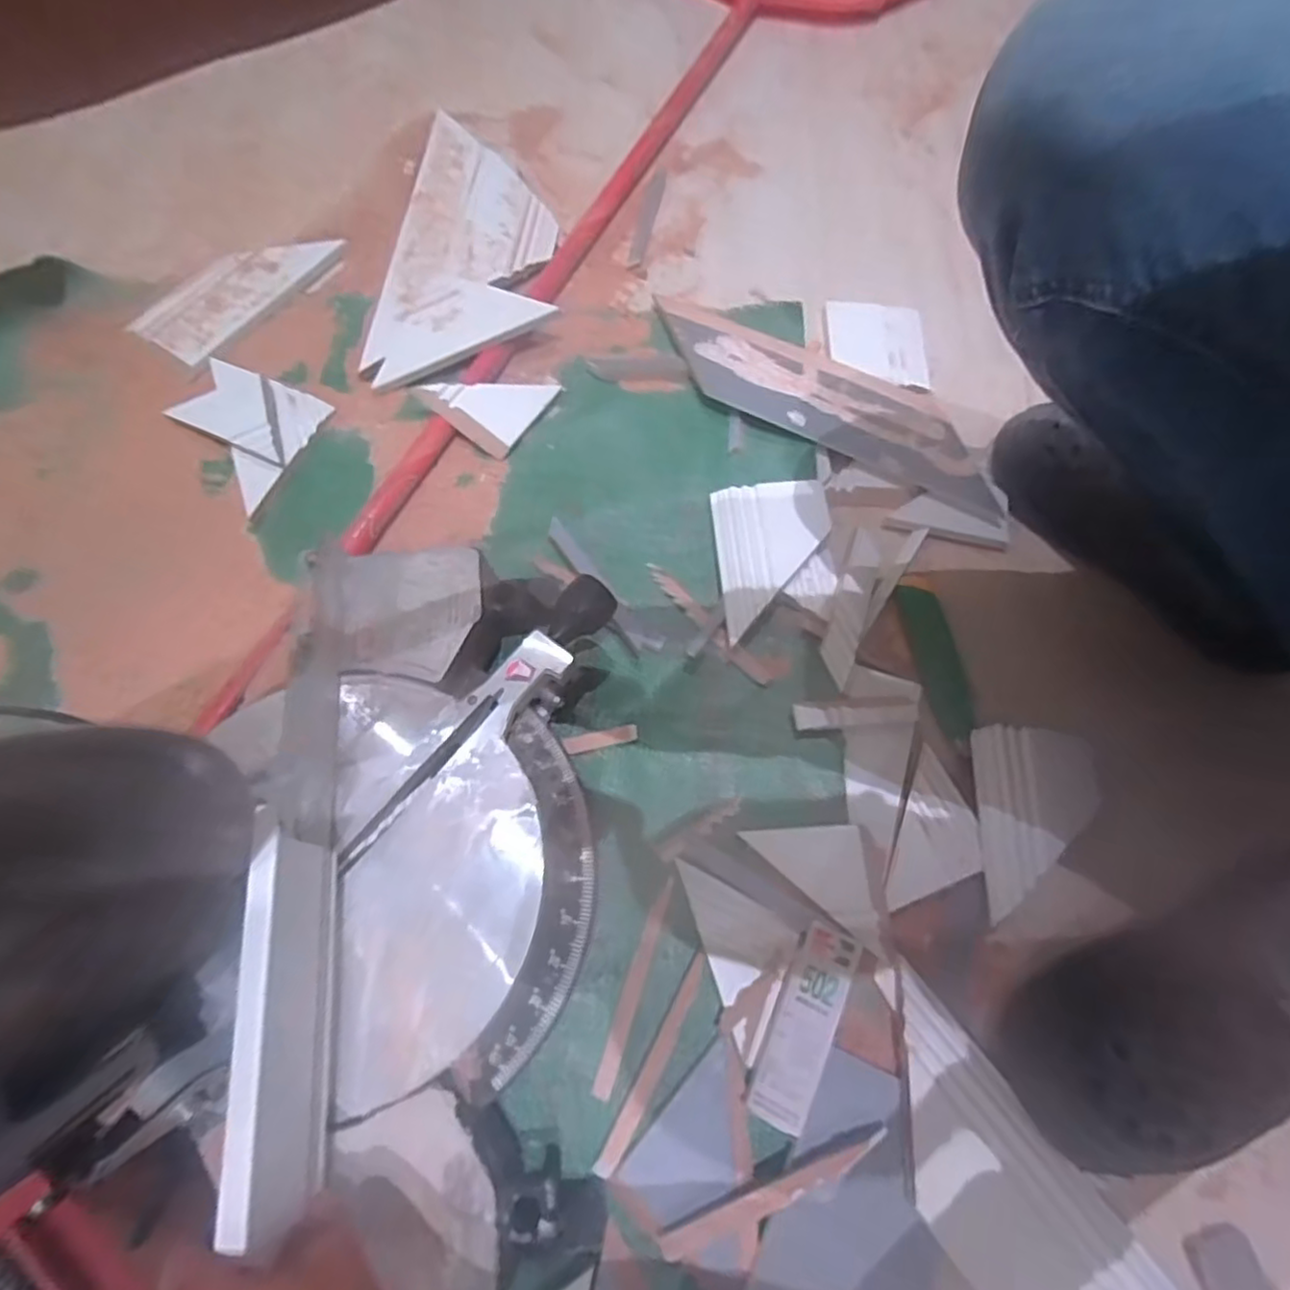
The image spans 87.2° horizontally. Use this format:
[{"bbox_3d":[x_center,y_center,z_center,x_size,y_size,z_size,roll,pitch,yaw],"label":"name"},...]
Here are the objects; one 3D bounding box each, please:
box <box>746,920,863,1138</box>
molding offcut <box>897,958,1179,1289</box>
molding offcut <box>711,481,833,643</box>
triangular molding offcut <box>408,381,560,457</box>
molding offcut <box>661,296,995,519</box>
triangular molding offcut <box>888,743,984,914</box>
[{"bbox_3d":[0.106,0.251,0.452,0.038,0.022,0.122,23,70,9],"label":"box"},{"bbox_3d":[0.253,0.374,0.406,0.097,0.013,0.325,-37,73,-14],"label":"molding offcut"},{"bbox_3d":[0.112,-0.073,0.584,0.097,0.029,0.140,-3,68,-2],"label":"molding offcut"},{"bbox_3d":[-0.138,-0.210,0.627,0.124,0.016,0.065,-7,91,-21],"label":"triangular molding offcut"},{"bbox_3d":[0.170,-0.236,0.648,0.355,0.028,0.101,26,70,10],"label":"molding offcut"},{"bbox_3d":[0.220,0.143,0.505,0.055,0.009,0.116,21,70,8],"label":"triangular molding offcut"}]

